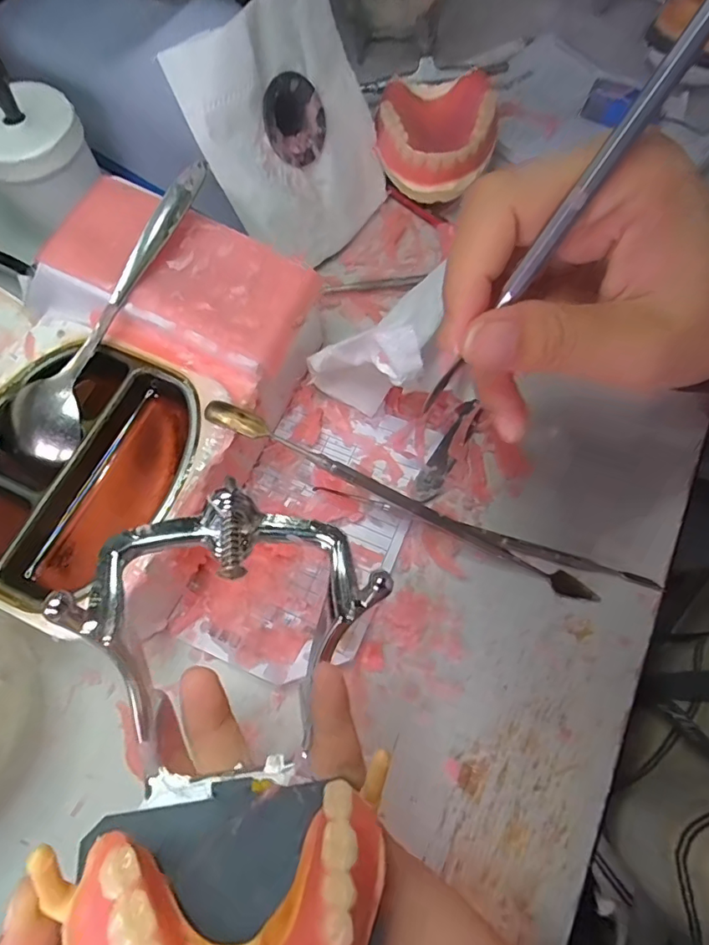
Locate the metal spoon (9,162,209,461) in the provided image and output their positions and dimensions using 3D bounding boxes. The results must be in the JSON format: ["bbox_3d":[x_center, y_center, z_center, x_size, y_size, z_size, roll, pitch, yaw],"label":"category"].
[{"bbox_3d":[-0.106,-0.071,0.221,0.021,0.023,0.144,32,92,9],"label":"metal spoon"}]

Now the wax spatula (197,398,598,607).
[{"bbox_3d":[0.025,0.015,0.227,0.194,0.008,0.009,27,72,-8],"label":"wax spatula"}]

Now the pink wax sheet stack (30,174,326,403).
[{"bbox_3d":[-0.080,-0.085,0.227,0.113,0.022,0.066,23,72,8],"label":"pink wax sheet stack"}]

